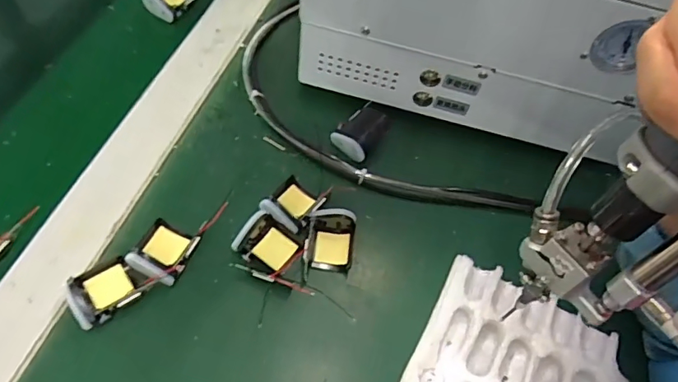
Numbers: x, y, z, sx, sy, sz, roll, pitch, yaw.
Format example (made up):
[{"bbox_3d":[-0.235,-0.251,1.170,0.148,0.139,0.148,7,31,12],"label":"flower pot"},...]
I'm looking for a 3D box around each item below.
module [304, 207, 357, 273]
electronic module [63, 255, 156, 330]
[{"bbox_3d":[-0.006,0.035,0.368,0.034,0.020,0.043,8,58,-5],"label":"module"},{"bbox_3d":[-0.157,0.063,0.331,0.048,0.017,0.038,-36,71,-26],"label":"electronic module"}]

